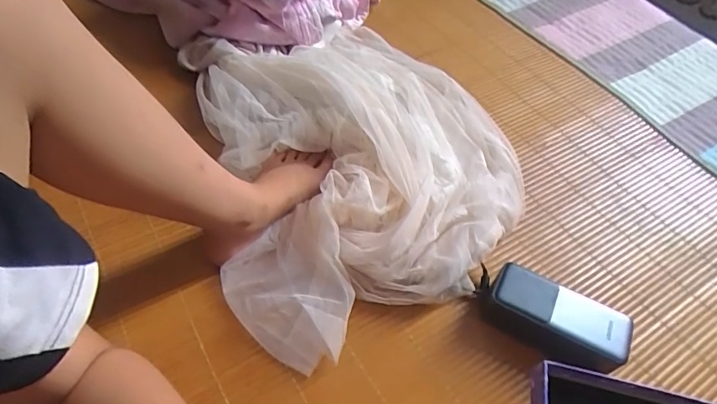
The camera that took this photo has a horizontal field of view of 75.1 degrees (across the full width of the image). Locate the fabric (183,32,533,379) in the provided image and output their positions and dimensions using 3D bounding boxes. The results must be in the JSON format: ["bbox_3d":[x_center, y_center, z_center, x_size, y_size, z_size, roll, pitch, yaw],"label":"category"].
[{"bbox_3d":[-0.012,-0.084,0.584,0.365,0.073,0.489,-16,55,-17],"label":"fabric"}]

